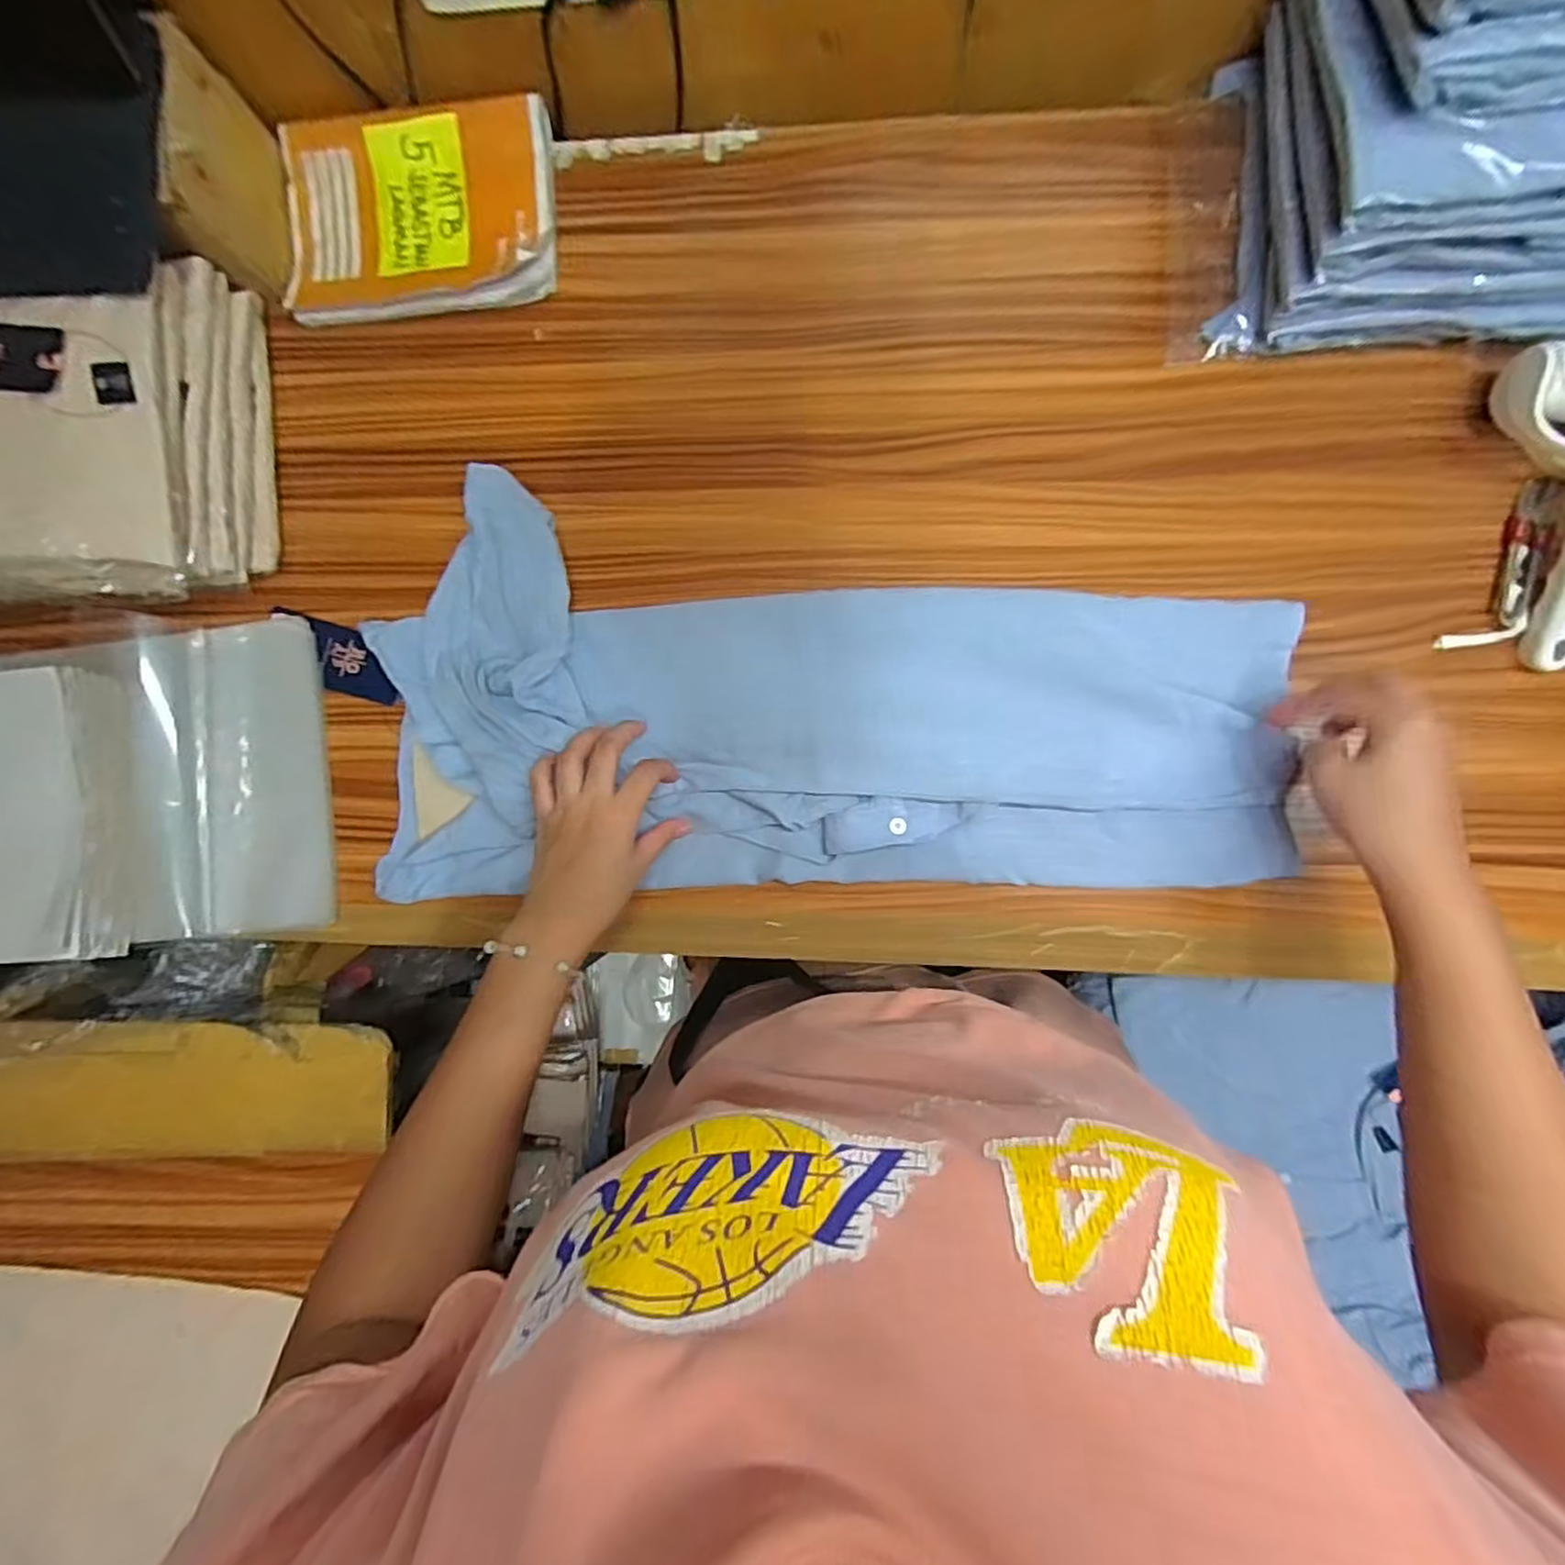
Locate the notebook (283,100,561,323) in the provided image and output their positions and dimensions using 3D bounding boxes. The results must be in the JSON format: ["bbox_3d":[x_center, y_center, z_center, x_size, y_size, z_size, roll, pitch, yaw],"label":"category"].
[{"bbox_3d":[-0.272,-0.425,0.518,0.201,0.020,0.146,-3,88,4],"label":"notebook"}]

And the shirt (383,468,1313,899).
[{"bbox_3d":[0.024,-0.041,0.478,0.602,0.039,0.258,4,89,4],"label":"shirt"}]

